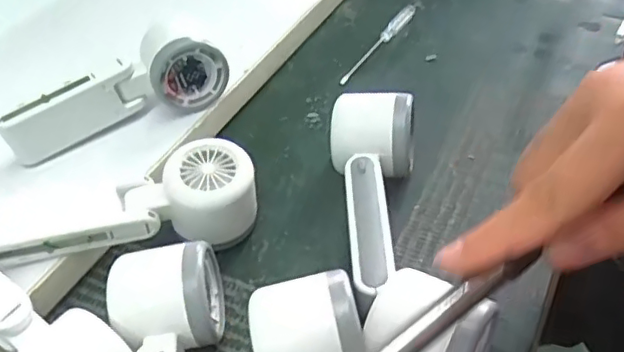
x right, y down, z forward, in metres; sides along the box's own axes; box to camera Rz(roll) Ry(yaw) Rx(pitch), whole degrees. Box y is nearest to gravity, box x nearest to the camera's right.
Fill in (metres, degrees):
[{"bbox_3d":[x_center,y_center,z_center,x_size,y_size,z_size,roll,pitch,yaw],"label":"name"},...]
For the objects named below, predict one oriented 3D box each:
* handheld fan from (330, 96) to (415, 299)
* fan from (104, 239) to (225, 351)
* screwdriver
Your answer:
[{"bbox_3d":[0.038,0.012,0.383,0.056,0.055,0.163,1,46,8],"label":"handheld fan"},{"bbox_3d":[-0.070,0.109,0.296,0.056,0.046,0.167,-10,45,-7],"label":"fan"},{"bbox_3d":[0.066,-0.127,0.549,0.015,0.015,0.132,23,53,27],"label":"screwdriver"}]

